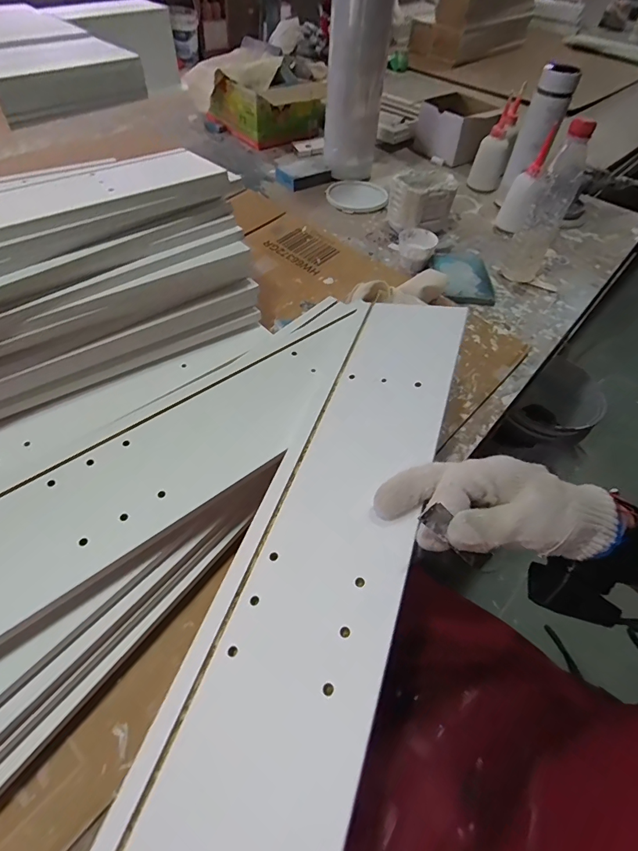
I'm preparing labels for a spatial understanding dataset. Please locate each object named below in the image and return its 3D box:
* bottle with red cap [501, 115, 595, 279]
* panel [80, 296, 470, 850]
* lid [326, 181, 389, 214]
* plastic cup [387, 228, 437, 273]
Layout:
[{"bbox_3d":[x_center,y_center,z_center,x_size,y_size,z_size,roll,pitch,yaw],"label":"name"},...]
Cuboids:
[{"bbox_3d":[0.361,-0.344,0.655,0.061,0.224,0.060,25,55,14],"label":"bottle with red cap"},{"bbox_3d":[0.000,0.077,0.303,0.136,0.010,0.533,9,52,22],"label":"panel"},{"bbox_3d":[0.077,-0.478,0.865,0.124,0.015,0.121,2,53,-3],"label":"lid"},{"bbox_3d":[0.160,-0.307,0.720,0.080,0.045,0.087,2,53,-3],"label":"plastic cup"}]

